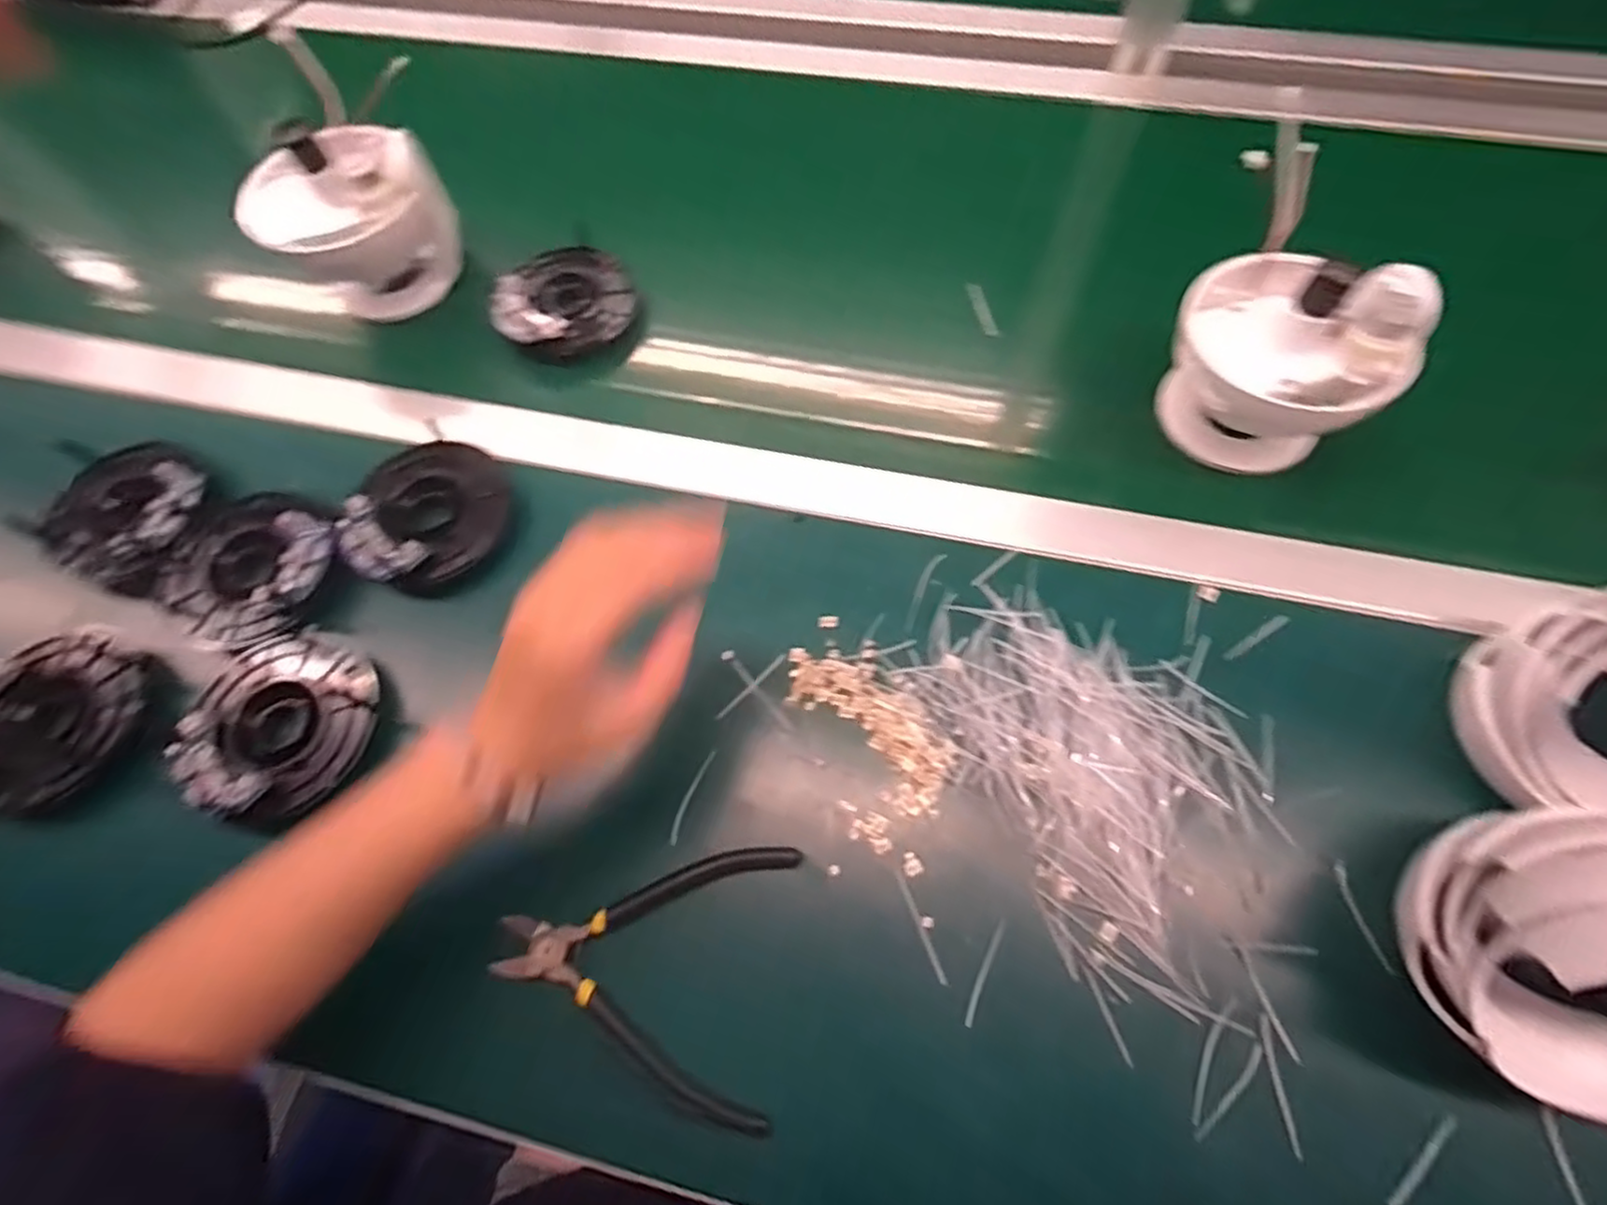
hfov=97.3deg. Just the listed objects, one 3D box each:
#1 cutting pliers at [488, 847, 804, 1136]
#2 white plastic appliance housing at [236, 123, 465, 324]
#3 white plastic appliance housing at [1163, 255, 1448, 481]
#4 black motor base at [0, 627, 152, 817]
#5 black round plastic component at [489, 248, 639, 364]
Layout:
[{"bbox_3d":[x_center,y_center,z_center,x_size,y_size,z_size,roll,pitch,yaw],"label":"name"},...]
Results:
[{"bbox_3d":[-0.078,0.176,0.343,0.136,0.014,0.120,6,67,3],"label":"cutting pliers"},{"bbox_3d":[-0.321,-0.270,0.500,0.101,0.107,0.115,40,73,16],"label":"white plastic appliance housing"},{"bbox_3d":[0.276,-0.140,0.419,0.114,0.115,0.099,36,71,14],"label":"white plastic appliance housing"},{"bbox_3d":[-0.419,0.062,0.390,0.093,0.025,0.098,10,67,4],"label":"black motor base"},{"bbox_3d":[-0.176,-0.219,0.516,0.096,0.035,0.090,0,67,0],"label":"black round plastic component"}]

